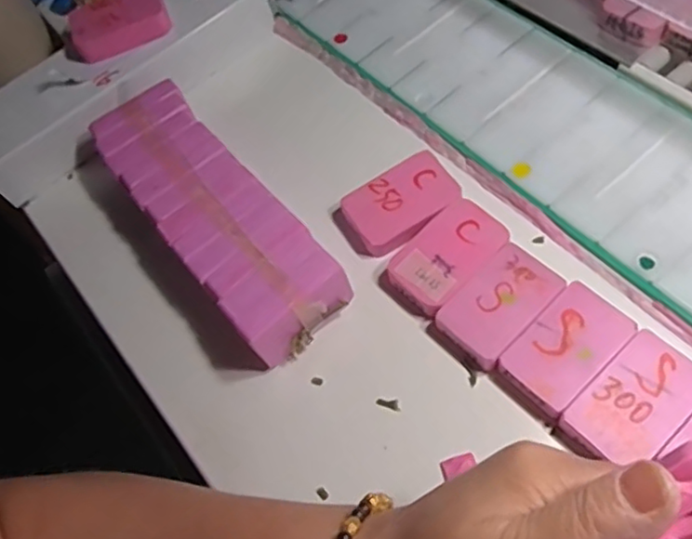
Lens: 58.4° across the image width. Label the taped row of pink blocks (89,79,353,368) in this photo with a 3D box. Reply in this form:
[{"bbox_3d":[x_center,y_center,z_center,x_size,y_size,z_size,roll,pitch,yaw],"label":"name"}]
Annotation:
[{"bbox_3d":[-0.084,-0.028,0.408,0.070,0.053,0.199,-39,62,-10],"label":"taped row of pink blocks"}]

